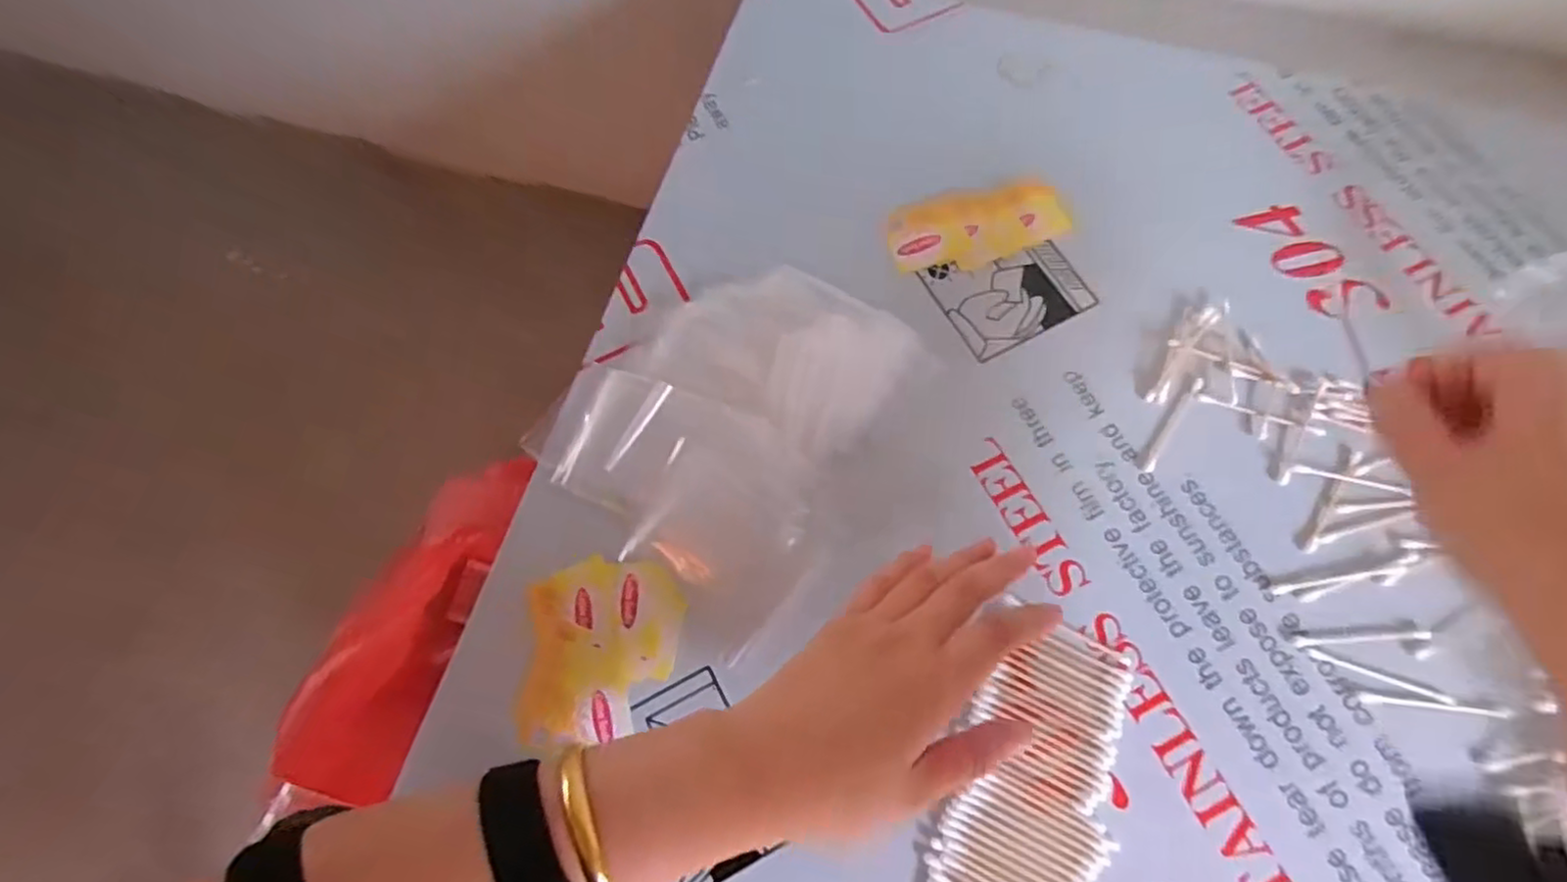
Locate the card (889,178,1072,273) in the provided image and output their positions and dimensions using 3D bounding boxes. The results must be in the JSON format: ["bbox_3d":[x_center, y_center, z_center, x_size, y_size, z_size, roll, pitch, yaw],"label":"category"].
[{"bbox_3d":[0.128,-0.142,0.445,0.117,0.009,0.056,-12,71,-5],"label":"card"}]

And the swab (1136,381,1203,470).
[{"bbox_3d":[0.228,-0.010,0.397,0.008,0.004,0.069,35,74,13],"label":"swab"}]

